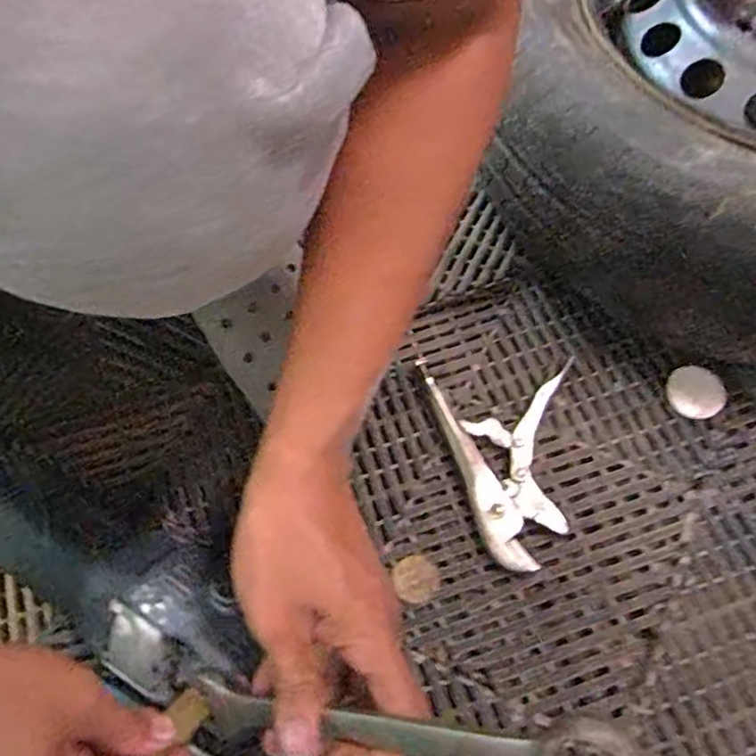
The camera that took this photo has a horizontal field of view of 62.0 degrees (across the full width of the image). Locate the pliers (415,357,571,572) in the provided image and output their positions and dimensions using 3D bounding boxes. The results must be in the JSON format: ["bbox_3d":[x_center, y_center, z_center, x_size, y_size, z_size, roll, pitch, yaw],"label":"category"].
[{"bbox_3d":[0.092,0.066,0.504,0.116,0.022,0.168,2,62,4],"label":"pliers"}]

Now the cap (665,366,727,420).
[{"bbox_3d":[0.264,0.011,0.523,0.044,0.007,0.044,-1,62,2],"label":"cap"}]

